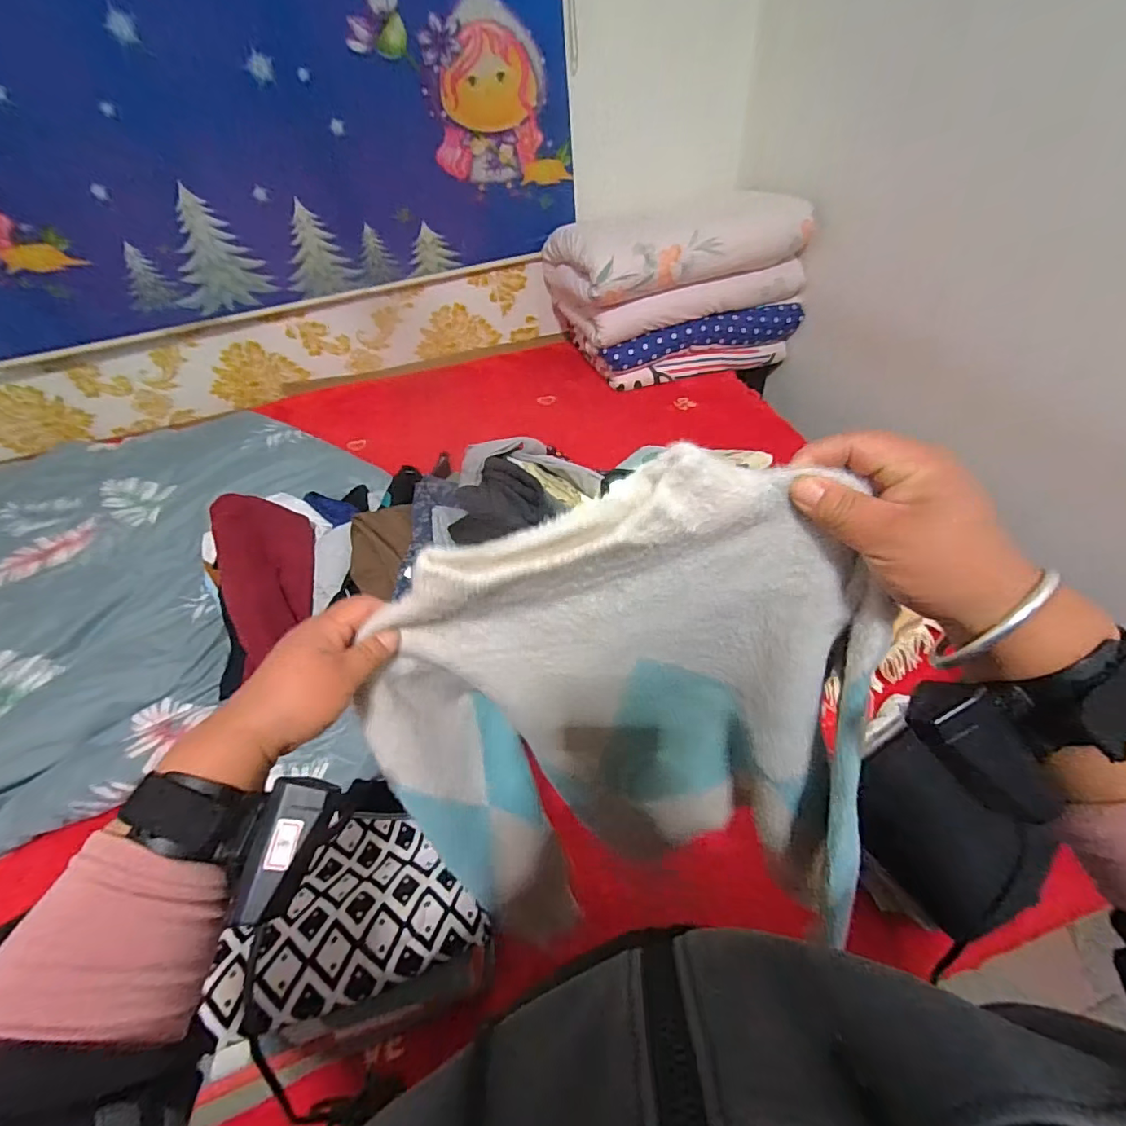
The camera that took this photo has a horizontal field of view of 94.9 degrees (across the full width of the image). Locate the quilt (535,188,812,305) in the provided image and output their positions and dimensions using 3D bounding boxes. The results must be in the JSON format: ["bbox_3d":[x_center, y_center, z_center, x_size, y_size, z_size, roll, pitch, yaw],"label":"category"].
[{"bbox_3d":[0.317,-0.977,1.618,0.651,0.263,0.489,-18,46,-12],"label":"quilt"}]

